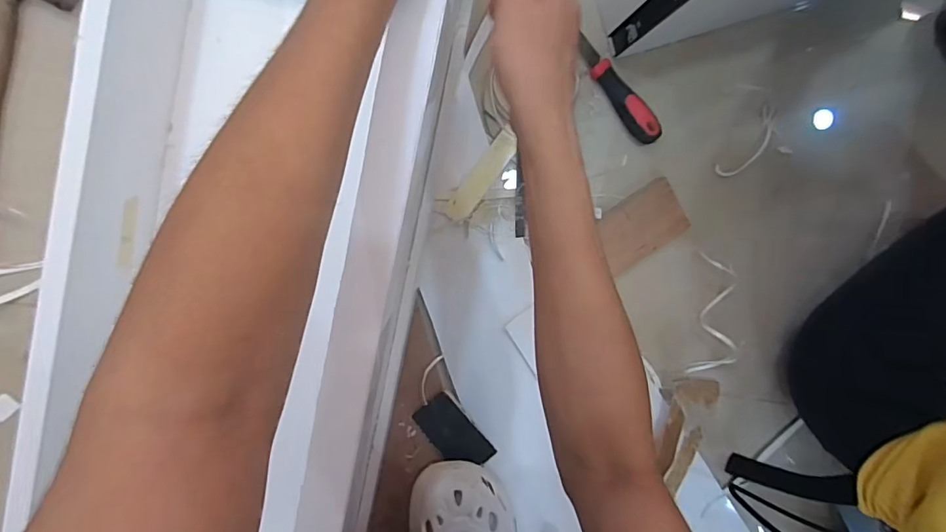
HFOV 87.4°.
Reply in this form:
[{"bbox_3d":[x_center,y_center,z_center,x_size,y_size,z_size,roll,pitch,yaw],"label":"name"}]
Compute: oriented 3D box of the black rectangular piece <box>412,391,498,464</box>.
[{"bbox_3d":[-0.021,0.194,0.567,0.050,0.011,0.097,-38,99,-2],"label":"black rectangular piece"}]

